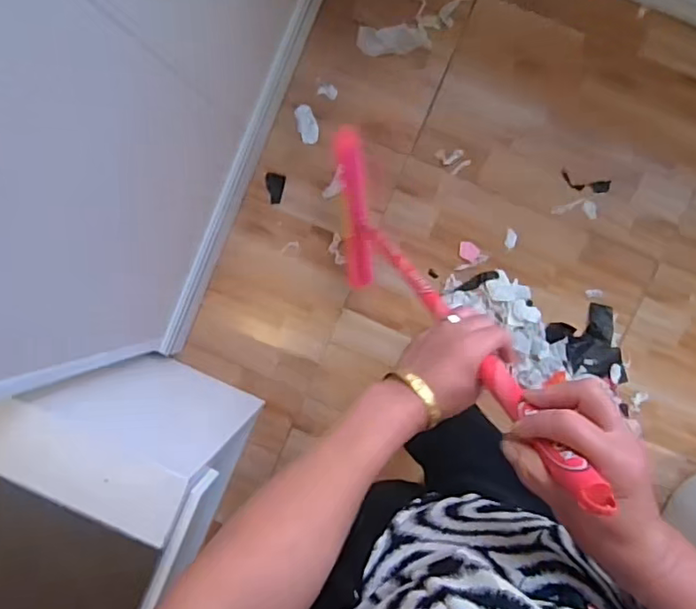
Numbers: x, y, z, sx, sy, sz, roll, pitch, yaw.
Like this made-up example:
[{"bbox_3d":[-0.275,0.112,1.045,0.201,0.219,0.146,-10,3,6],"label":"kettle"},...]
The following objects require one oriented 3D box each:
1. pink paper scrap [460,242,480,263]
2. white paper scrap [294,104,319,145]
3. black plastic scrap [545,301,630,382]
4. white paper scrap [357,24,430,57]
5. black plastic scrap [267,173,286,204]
[{"bbox_3d":[0.270,-0.117,1.270,0.044,0.008,0.042,11,91,7],"label":"pink paper scrap"},{"bbox_3d":[-0.092,-0.407,1.293,0.044,0.008,0.088,-22,92,6],"label":"white paper scrap"},{"bbox_3d":[0.526,0.101,1.261,0.150,0.028,0.179,-14,93,6],"label":"black plastic scrap"},{"bbox_3d":[0.103,-0.595,1.281,0.159,0.013,0.065,-2,94,5],"label":"white paper scrap"},{"bbox_3d":[-0.165,-0.265,1.302,0.043,0.004,0.070,-1,89,-4],"label":"black plastic scrap"}]

